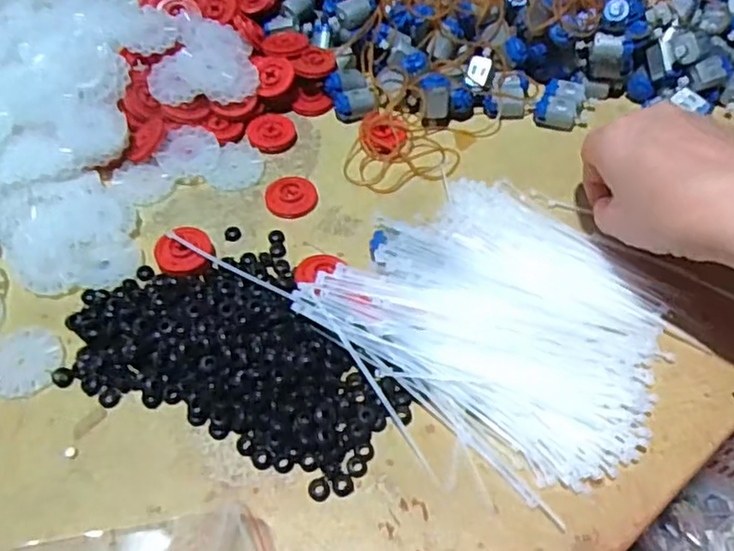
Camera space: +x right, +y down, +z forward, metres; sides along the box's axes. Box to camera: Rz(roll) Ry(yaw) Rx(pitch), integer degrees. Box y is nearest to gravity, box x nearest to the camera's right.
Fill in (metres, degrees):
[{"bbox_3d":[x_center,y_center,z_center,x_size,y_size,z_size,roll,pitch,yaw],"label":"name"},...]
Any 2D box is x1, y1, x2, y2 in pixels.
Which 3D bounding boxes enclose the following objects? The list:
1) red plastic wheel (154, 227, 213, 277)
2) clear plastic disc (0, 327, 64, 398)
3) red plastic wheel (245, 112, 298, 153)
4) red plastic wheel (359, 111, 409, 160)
[{"bbox_3d":[-0.106,-0.014,0.375,0.031,0.010,0.033,0,54,-1],"label":"red plastic wheel"},{"bbox_3d":[-0.181,0.045,0.339,0.041,0.004,0.037,33,60,22],"label":"clear plastic disc"},{"bbox_3d":[-0.066,-0.098,0.447,0.032,0.011,0.030,0,54,-1],"label":"red plastic wheel"},{"bbox_3d":[0.011,-0.096,0.443,0.033,0.011,0.035,0,54,-1],"label":"red plastic wheel"}]

